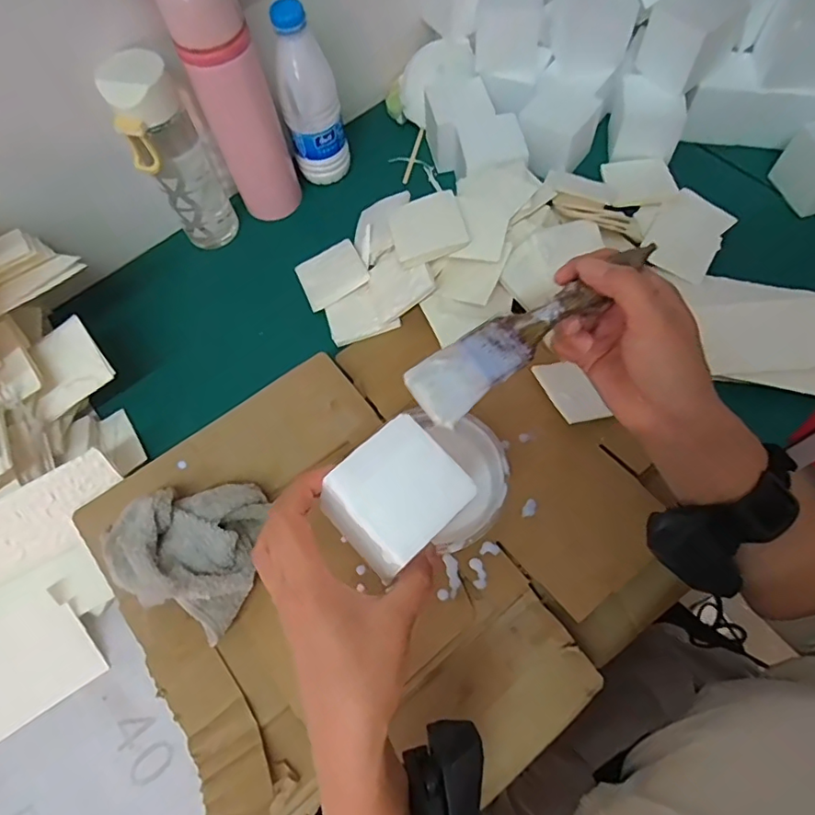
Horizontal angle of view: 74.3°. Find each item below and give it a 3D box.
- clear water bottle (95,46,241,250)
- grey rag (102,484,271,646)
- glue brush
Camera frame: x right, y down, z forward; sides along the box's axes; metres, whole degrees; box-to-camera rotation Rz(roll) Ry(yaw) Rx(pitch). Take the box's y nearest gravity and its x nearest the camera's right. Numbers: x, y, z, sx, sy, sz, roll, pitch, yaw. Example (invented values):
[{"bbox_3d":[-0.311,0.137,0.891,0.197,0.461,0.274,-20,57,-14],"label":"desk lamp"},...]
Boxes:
[{"bbox_3d":[-0.225,-0.235,0.533,0.060,0.205,0.059,-16,66,-4],"label":"clear water bottle"},{"bbox_3d":[-0.170,0.113,0.415,0.103,0.062,0.118,0,66,3],"label":"grey rag"},{"bbox_3d":[0.077,-0.050,0.329,0.167,0.010,0.041,-34,74,-5],"label":"glue brush"}]

